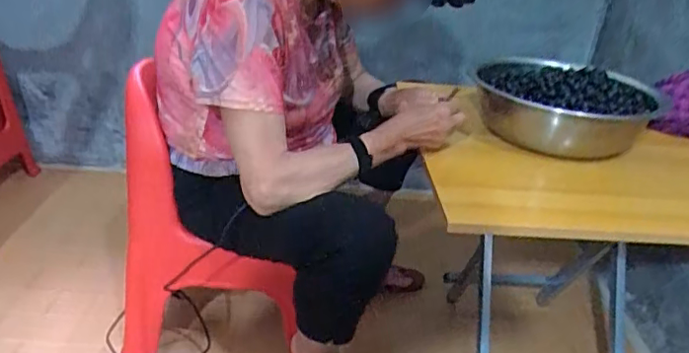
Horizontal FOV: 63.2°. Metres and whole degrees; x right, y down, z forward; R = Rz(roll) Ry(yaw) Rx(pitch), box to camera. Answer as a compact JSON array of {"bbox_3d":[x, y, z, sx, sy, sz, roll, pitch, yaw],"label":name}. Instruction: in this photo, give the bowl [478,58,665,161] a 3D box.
[{"bbox_3d":[0.407,-0.143,1.070,0.294,0.117,0.265,15,30,18],"label":"bowl"}]

